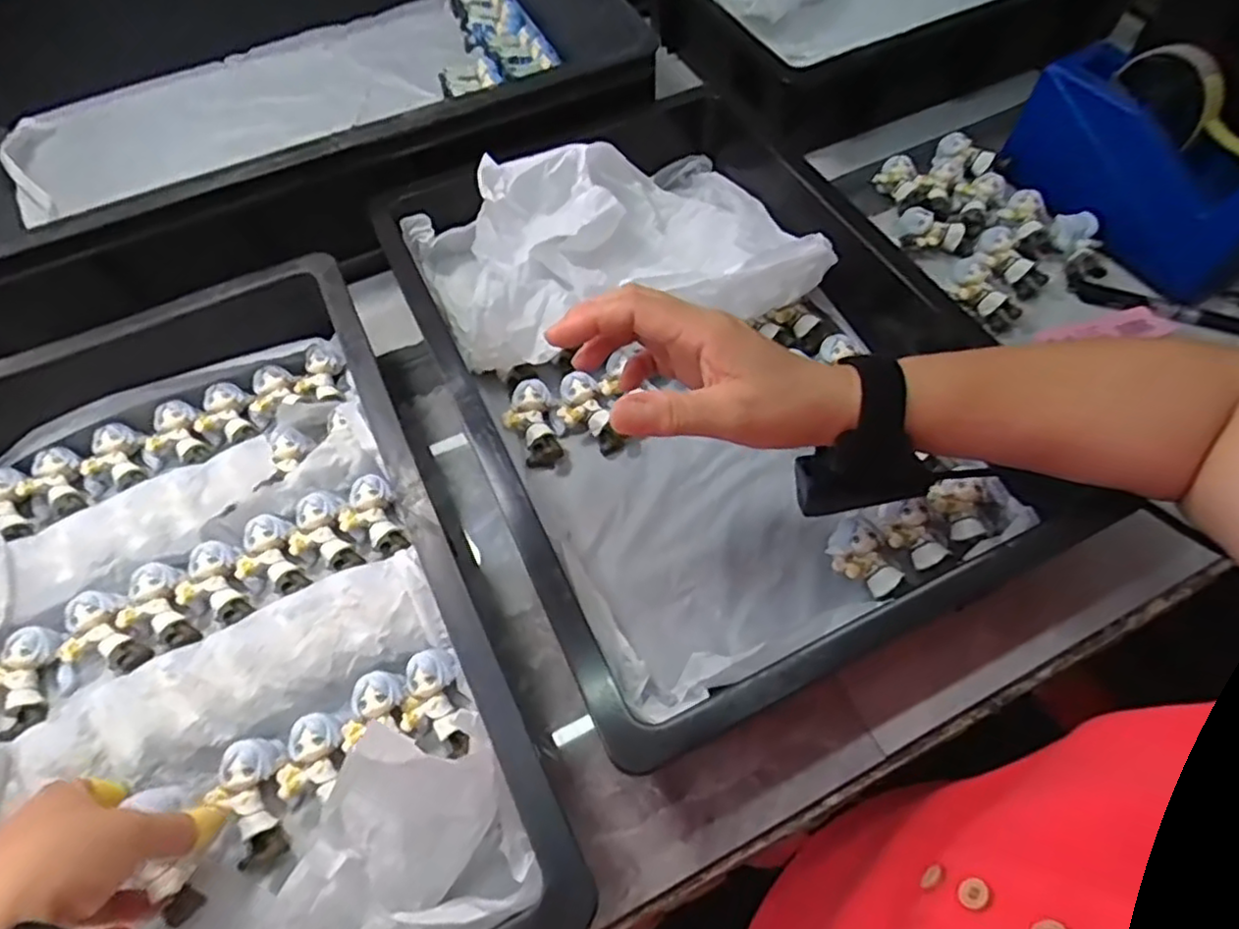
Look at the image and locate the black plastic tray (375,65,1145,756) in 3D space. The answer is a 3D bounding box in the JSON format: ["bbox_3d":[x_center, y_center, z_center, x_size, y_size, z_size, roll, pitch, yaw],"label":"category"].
[{"bbox_3d":[0.037,-0.086,0.478,0.306,0.107,0.489,-24,62,-11],"label":"black plastic tray"}]

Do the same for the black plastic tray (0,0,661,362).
[{"bbox_3d":[-0.302,-0.330,0.632,0.579,0.144,0.427,-21,61,-9],"label":"black plastic tray"}]

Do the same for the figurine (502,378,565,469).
[{"bbox_3d":[-0.064,-0.030,0.488,0.036,0.019,0.065,-15,75,-6],"label":"figurine"}]

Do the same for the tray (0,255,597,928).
[{"bbox_3d":[-0.243,0.090,0.386,0.298,0.091,0.463,-25,62,-11],"label":"tray"}]

